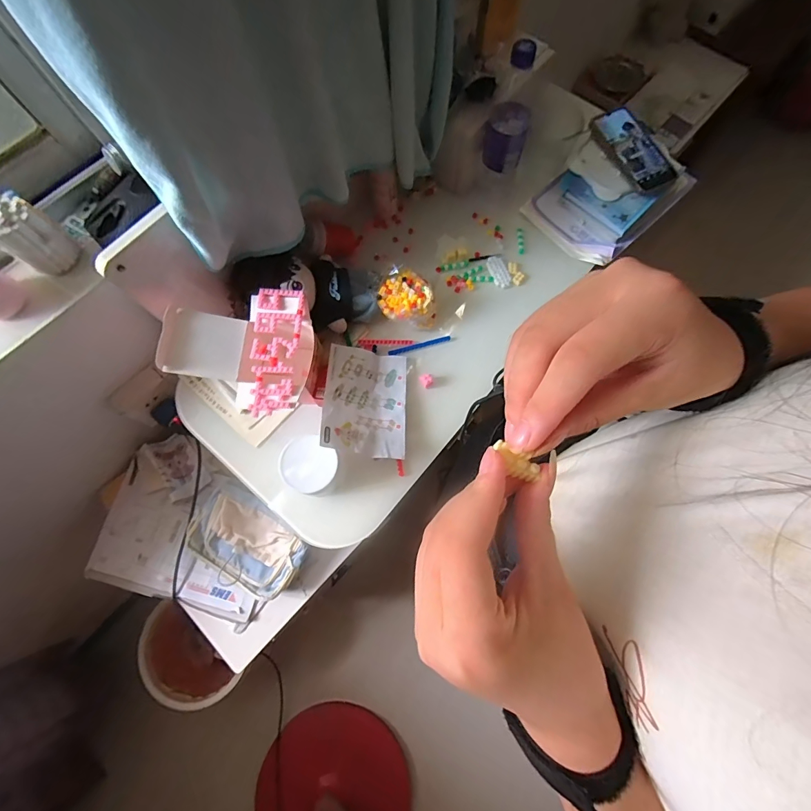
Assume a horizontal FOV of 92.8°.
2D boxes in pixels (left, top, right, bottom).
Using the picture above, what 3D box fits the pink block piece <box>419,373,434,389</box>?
[{"bbox_3d":[0.033,-0.040,0.594,0.020,0.011,0.022,-42,77,-11],"label":"pink block piece"}]

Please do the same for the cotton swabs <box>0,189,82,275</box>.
[{"bbox_3d":[-0.438,-0.199,0.450,0.051,0.077,0.059,33,76,10],"label":"cotton swabs"}]

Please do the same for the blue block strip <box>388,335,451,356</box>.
[{"bbox_3d":[0.023,-0.096,0.620,0.103,0.008,0.010,-18,74,-4],"label":"blue block strip"}]

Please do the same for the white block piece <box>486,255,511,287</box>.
[{"bbox_3d":[0.159,-0.230,0.657,0.029,0.006,0.062,-18,74,-5],"label":"white block piece"}]

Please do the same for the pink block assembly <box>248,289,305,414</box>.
[{"bbox_3d":[-0.176,-0.077,0.517,0.062,0.019,0.174,1,73,1],"label":"pink block assembly"}]

